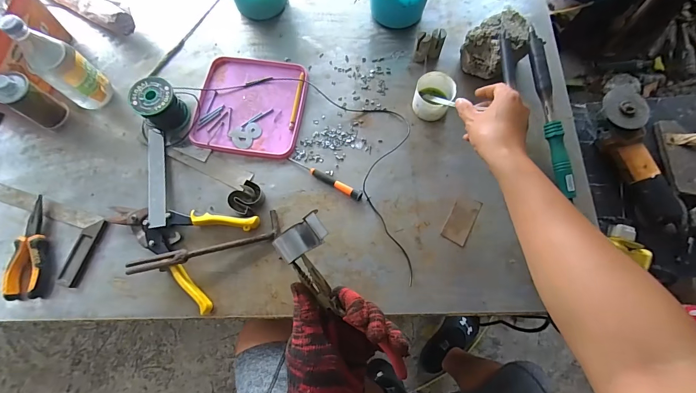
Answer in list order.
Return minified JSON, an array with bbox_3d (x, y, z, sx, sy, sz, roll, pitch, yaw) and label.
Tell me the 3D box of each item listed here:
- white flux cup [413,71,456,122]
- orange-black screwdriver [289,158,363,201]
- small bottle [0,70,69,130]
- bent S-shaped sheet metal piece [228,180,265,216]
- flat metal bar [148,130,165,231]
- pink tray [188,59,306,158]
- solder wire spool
[{"bbox_3d":[0.147,-0.171,0.589,0.064,0.048,0.066,0,73,-1],"label":"white flux cup"},{"bbox_3d":[-0.039,-0.031,0.566,0.138,0.013,0.014,28,75,7],"label":"orange-black screwdriver"},{"bbox_3d":[-0.527,-0.160,0.562,0.048,0.104,0.054,28,75,7],"label":"small bottle"},{"bbox_3d":[-0.164,0.003,0.547,0.041,0.027,0.052,38,76,10],"label":"bent S-shaped sheet metal piece"},{"bbox_3d":[-0.320,-0.033,0.568,0.026,0.007,0.181,-9,67,-11],"label":"flat metal bar"},{"bbox_3d":[-0.173,-0.166,0.610,0.186,0.009,0.189,8,73,1],"label":"pink tray"},{"bbox_3d":[-0.318,-0.154,0.576,0.065,0.062,0.074,-43,78,-12],"label":"solder wire spool"}]

